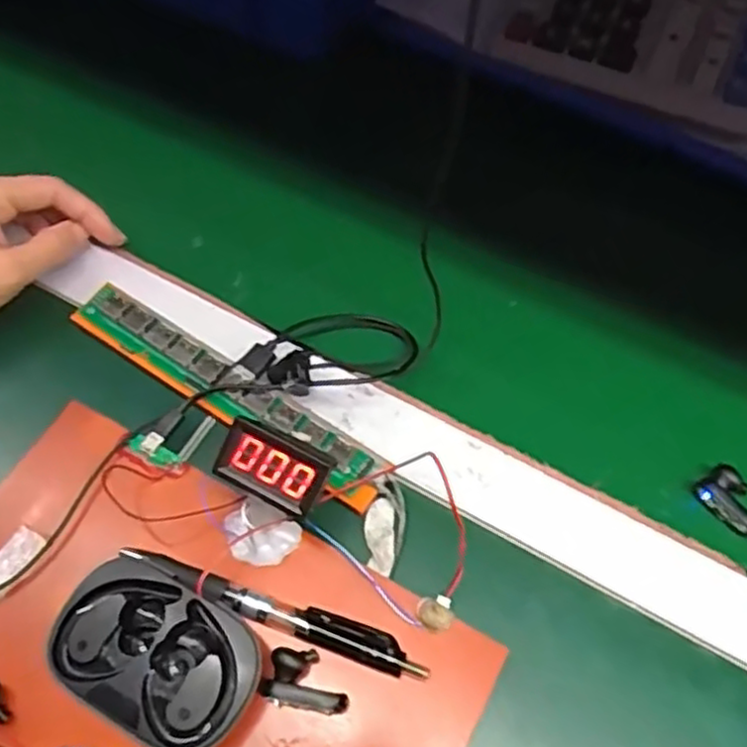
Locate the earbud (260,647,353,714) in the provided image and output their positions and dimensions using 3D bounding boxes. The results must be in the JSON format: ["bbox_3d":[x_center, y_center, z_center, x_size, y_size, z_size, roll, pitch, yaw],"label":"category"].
[{"bbox_3d":[-0.028,0.131,0.308,0.036,0.010,0.023,8,62,4],"label":"earbud"}]

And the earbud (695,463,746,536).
[{"bbox_3d":[0.185,0.067,0.373,0.024,0.016,0.035,-34,67,-17],"label":"earbud"}]

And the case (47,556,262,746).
[{"bbox_3d":[-0.090,0.119,0.301,0.085,0.021,0.056,22,64,11],"label":"case"}]

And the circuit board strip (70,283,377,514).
[{"bbox_3d":[-0.080,0.011,0.381,0.192,0.010,0.029,32,90,12],"label":"circuit board strip"}]

